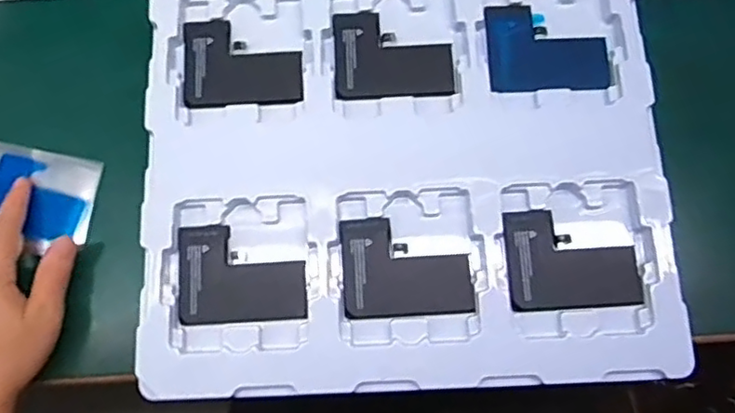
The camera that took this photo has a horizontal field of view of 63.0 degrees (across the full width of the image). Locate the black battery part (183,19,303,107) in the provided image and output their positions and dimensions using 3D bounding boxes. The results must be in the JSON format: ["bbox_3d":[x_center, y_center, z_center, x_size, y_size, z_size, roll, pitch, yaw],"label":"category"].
[{"bbox_3d":[-0.081,-0.095,0.394,0.076,0.006,0.059,-3,76,1],"label":"black battery part"}]

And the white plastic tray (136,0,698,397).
[{"bbox_3d":[0.021,-0.032,0.372,0.312,0.020,0.274,-3,76,1],"label":"white plastic tray"}]

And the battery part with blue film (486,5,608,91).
[{"bbox_3d":[0.117,-0.104,0.393,0.077,0.005,0.061,-1,76,1],"label":"battery part with blue film"}]

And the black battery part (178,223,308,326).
[{"bbox_3d":[-0.075,0.040,0.362,0.076,0.005,0.060,-5,76,0],"label":"black battery part"}]

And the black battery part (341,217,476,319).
[{"bbox_3d":[0.024,0.036,0.362,0.077,0.008,0.058,-3,76,1],"label":"black battery part"}]

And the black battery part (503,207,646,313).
[{"bbox_3d":[0.122,0.031,0.360,0.077,0.008,0.059,-4,76,1],"label":"black battery part"}]

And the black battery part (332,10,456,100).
[{"bbox_3d":[0.017,-0.100,0.394,0.076,0.004,0.061,-3,76,1],"label":"black battery part"}]

